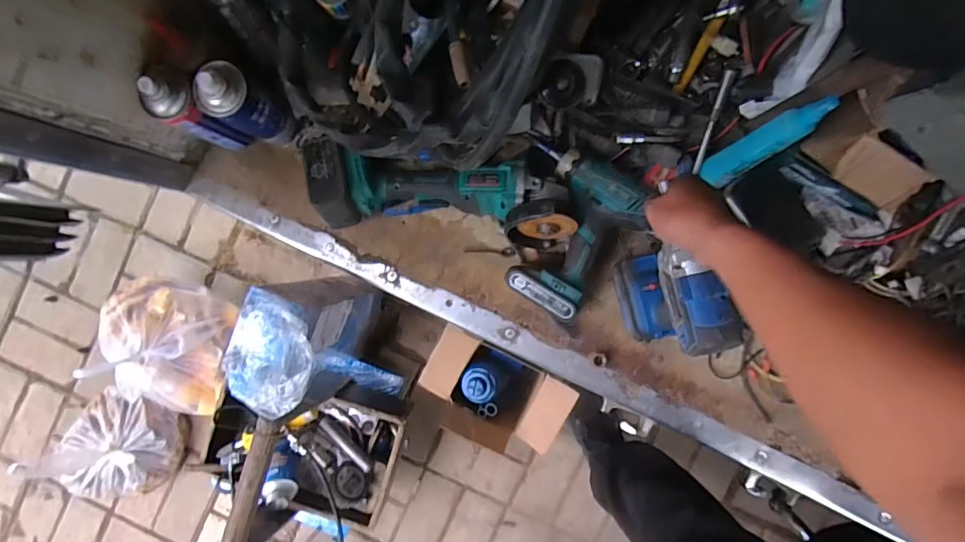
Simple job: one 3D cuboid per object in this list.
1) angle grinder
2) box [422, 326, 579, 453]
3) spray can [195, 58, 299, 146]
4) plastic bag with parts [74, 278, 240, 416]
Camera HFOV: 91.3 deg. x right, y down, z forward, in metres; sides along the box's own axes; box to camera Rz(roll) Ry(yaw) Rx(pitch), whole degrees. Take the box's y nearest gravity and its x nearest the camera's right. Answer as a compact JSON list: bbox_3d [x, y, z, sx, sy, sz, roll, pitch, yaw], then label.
[{"bbox_3d":[-0.062,-0.101,0.631,0.366,0.117,0.111,9,91,3],"label":"angle grinder"},{"bbox_3d":[0.015,0.214,0.816,0.237,0.099,0.143,24,92,2],"label":"box"},{"bbox_3d":[-0.305,-0.212,0.620,0.064,0.174,0.063,0,91,3],"label":"spray can"},{"bbox_3d":[-0.629,0.155,0.946,0.239,0.136,0.254,16,91,3],"label":"plastic bag with parts"}]

